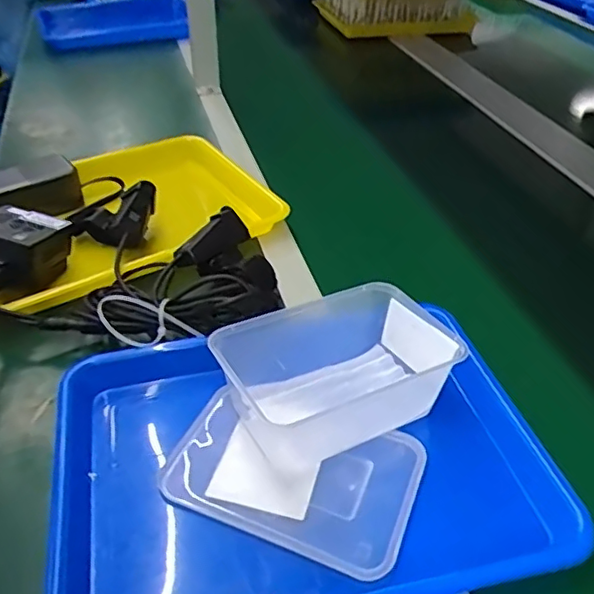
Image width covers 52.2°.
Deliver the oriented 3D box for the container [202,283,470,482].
[{"bbox_3d":[0.034,0.056,0.469,0.165,0.067,0.104,-17,42,-21],"label":"container"}]

